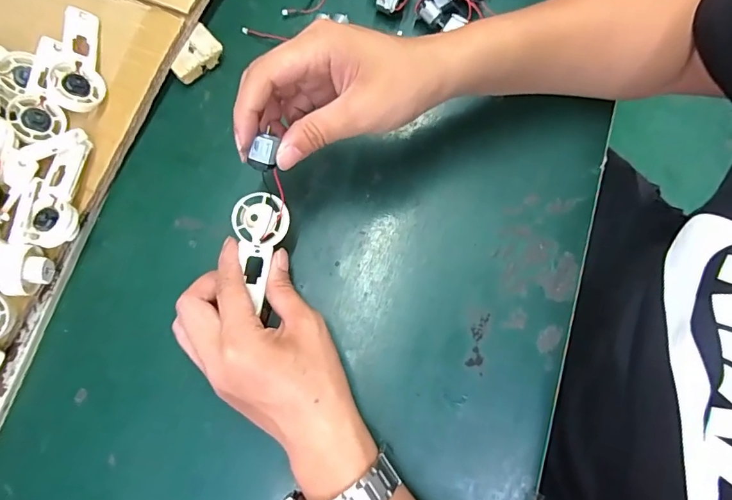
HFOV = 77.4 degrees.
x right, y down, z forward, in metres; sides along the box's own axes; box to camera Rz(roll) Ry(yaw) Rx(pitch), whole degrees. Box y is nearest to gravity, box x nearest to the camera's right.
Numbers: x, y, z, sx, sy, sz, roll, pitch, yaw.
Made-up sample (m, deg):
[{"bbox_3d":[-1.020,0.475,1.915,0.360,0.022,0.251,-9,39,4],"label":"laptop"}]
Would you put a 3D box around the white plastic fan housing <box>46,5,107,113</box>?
[{"bbox_3d":[-0.241,-0.160,0.380,0.038,0.012,0.094,-2,76,-33],"label":"white plastic fan housing"}]

